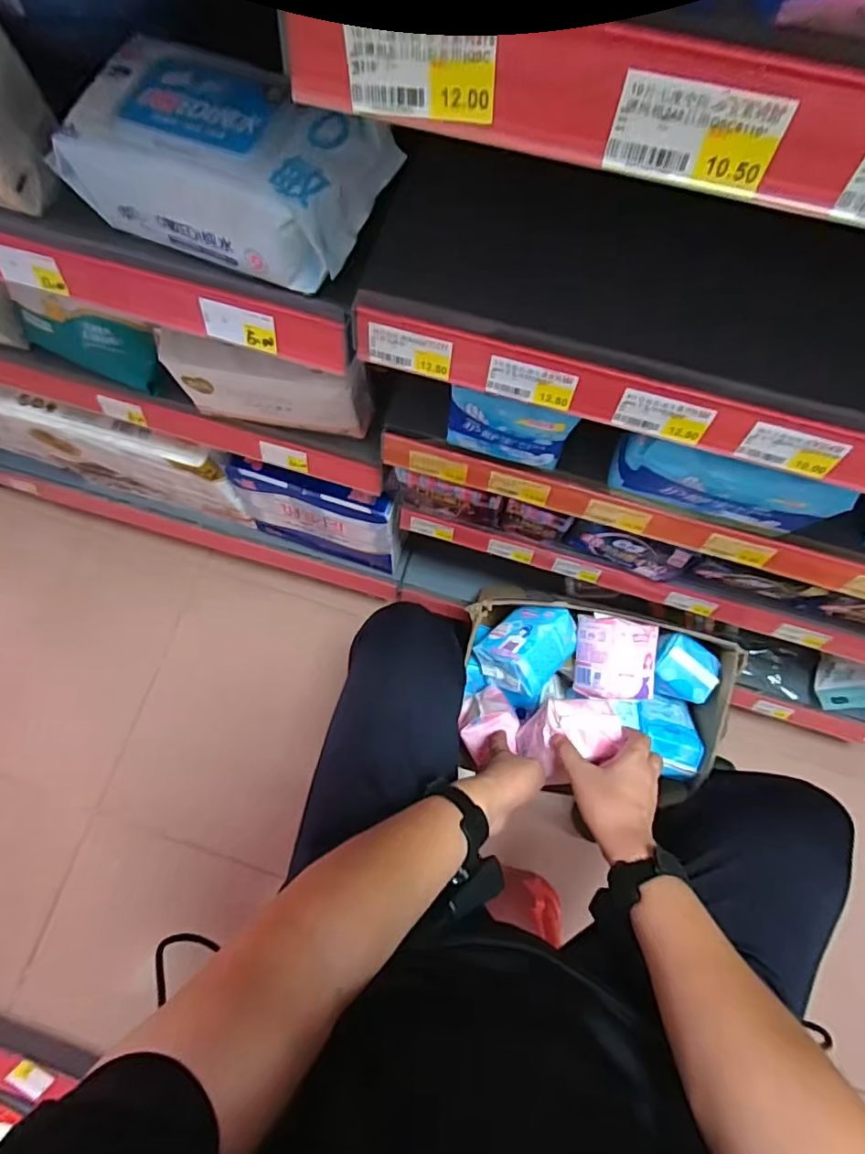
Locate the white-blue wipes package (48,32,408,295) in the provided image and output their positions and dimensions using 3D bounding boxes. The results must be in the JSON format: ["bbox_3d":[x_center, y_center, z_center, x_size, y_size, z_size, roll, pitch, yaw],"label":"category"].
[{"bbox_3d":[-0.135,-0.282,0.373,0.195,0.065,0.114,23,78,6],"label":"white-blue wipes package"}]

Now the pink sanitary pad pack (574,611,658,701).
[{"bbox_3d":[0.251,0.109,0.750,0.092,0.067,0.112,9,87,-20],"label":"pink sanitary pad pack"}]

